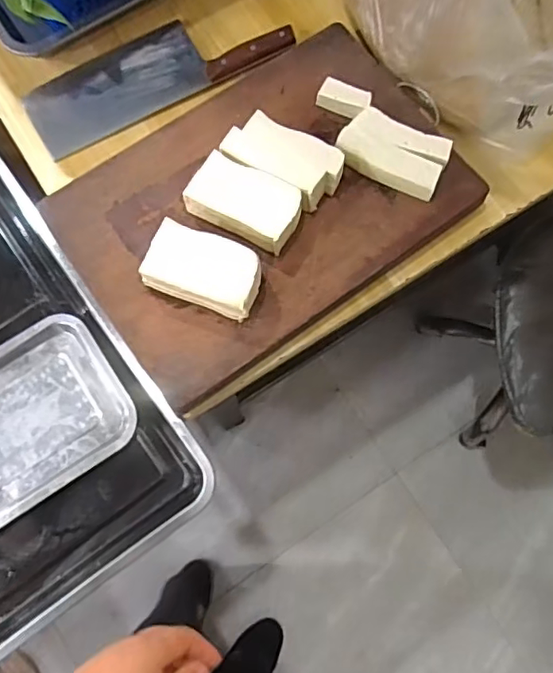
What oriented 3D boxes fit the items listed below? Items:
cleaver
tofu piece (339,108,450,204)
[{"bbox_3d":[-0.153,-0.344,0.732,0.336,0.022,0.107,-27,79,-7],"label":"cleaver"},{"bbox_3d":[0.135,-0.214,0.654,0.121,0.027,0.069,24,77,4],"label":"tofu piece"}]

